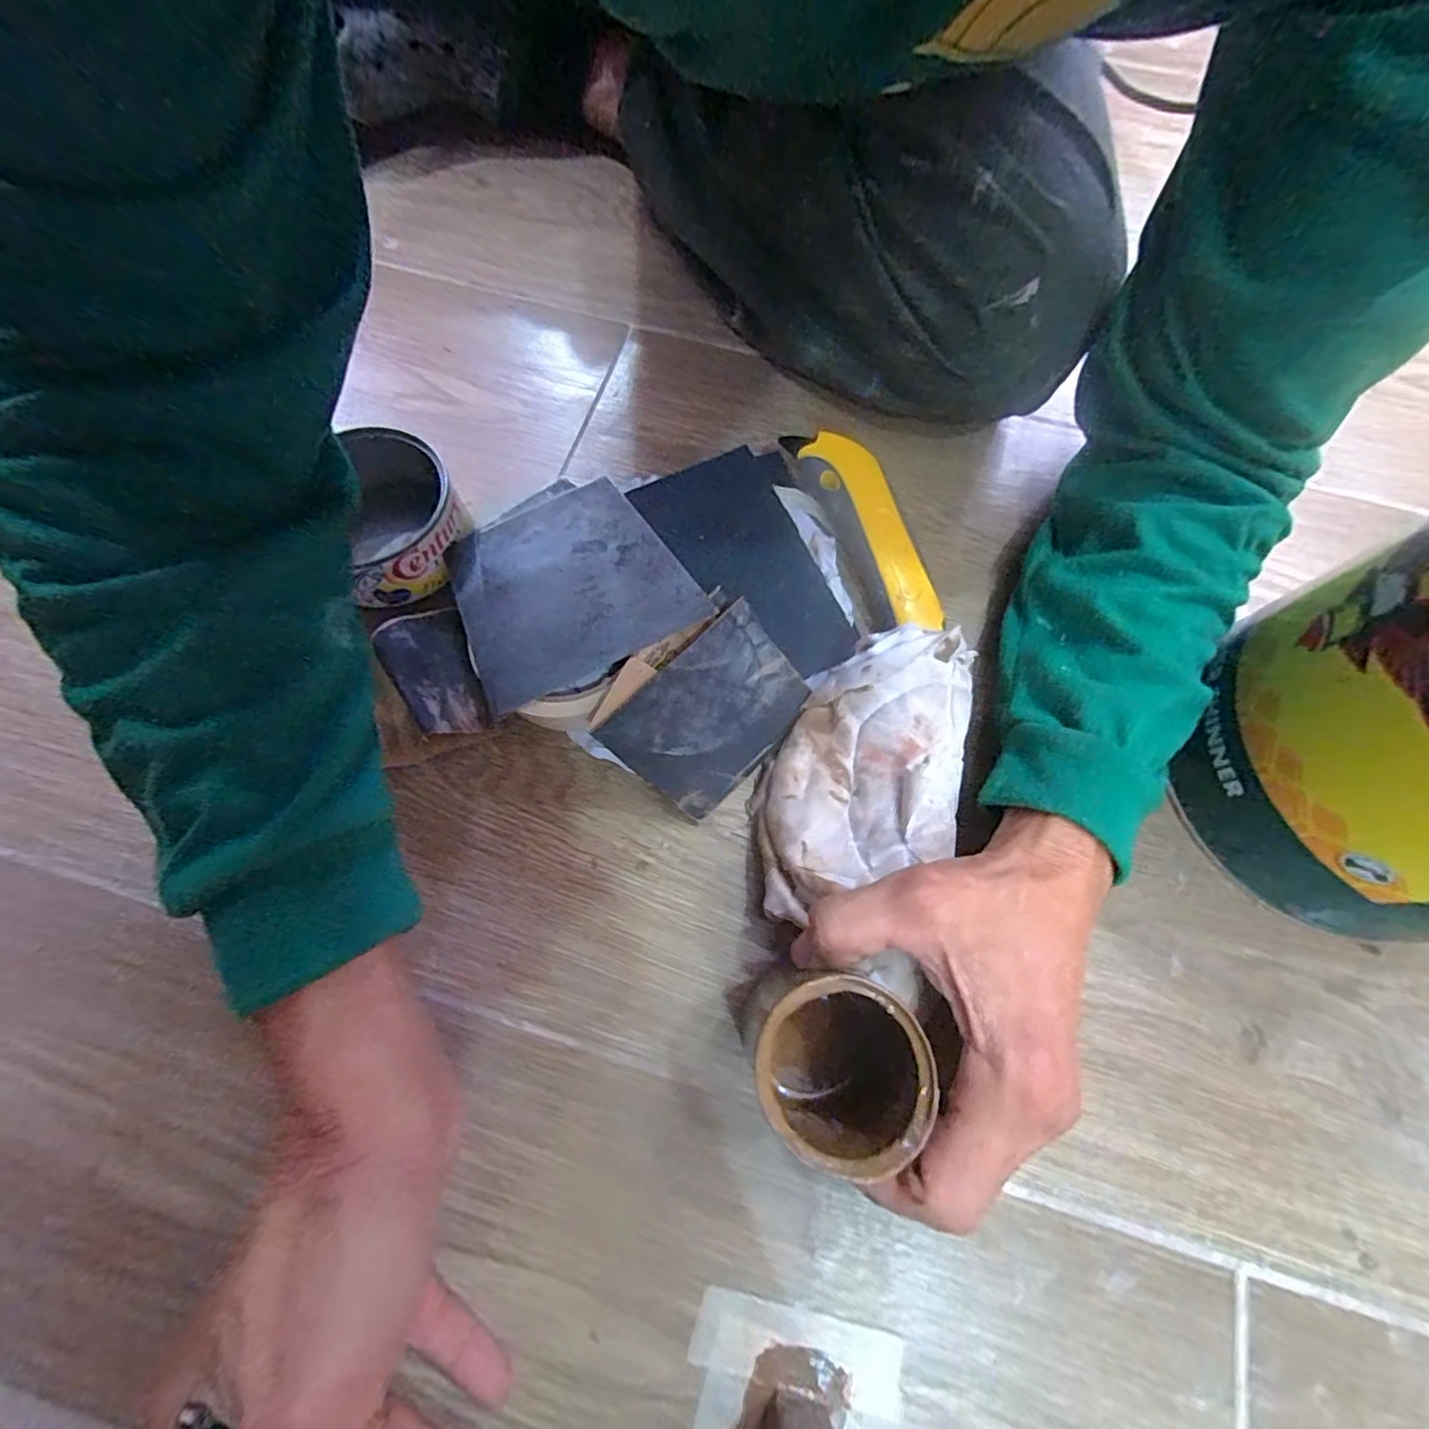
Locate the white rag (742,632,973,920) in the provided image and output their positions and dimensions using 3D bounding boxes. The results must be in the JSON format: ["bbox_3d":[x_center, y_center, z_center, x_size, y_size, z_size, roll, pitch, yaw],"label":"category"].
[{"bbox_3d":[0.069,0.027,0.273,0.088,0.047,0.135,12,72,3],"label":"white rag"}]

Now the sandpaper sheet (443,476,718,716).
[{"bbox_3d":[-0.073,-0.064,0.292,0.107,0.004,0.097,-26,73,-3],"label":"sandpaper sheet"}]

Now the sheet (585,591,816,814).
[{"bbox_3d":[-0.001,-0.001,0.279,0.089,0.006,0.067,-47,116,-13],"label":"sheet"}]

